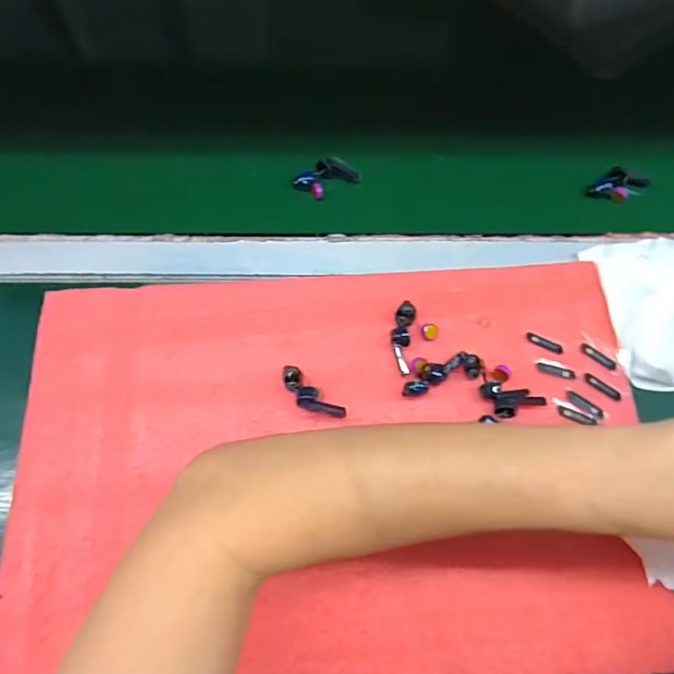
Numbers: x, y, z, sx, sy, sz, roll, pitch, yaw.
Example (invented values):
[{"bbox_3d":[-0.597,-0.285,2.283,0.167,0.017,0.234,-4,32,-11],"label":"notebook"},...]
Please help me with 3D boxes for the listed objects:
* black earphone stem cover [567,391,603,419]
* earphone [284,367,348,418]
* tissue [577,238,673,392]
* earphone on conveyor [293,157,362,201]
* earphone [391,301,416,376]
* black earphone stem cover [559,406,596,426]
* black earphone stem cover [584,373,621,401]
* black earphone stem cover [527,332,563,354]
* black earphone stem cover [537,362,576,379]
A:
[{"bbox_3d":[0.169,0.046,0.356,0.026,0.004,0.008,37,70,13],"label":"black earphone stem cover"},{"bbox_3d":[-0.019,0.039,0.346,0.051,0.016,0.020,39,71,14],"label":"earphone"},{"bbox_3d":[0.236,-0.030,0.379,0.094,0.032,0.114,-22,69,-11],"label":"tissue"},{"bbox_3d":[-0.009,-0.130,0.434,0.046,0.013,0.035,-34,72,-16],"label":"earphone on conveyor"},{"bbox_3d":[0.046,-0.002,0.365,0.014,0.009,0.052,9,67,2],"label":"earphone"},{"bbox_3d":[0.163,0.054,0.354,0.026,0.004,0.007,22,68,7],"label":"black earphone stem cover"},{"bbox_3d":[0.185,0.034,0.363,0.027,0.004,0.007,38,70,13],"label":"black earphone stem cover"},{"bbox_3d":[0.149,0.004,0.374,0.026,0.004,0.008,27,68,9],"label":"black earphone stem cover"},{"bbox_3d":[0.154,0.023,0.365,0.026,0.004,0.008,17,67,5],"label":"black earphone stem cover"}]

